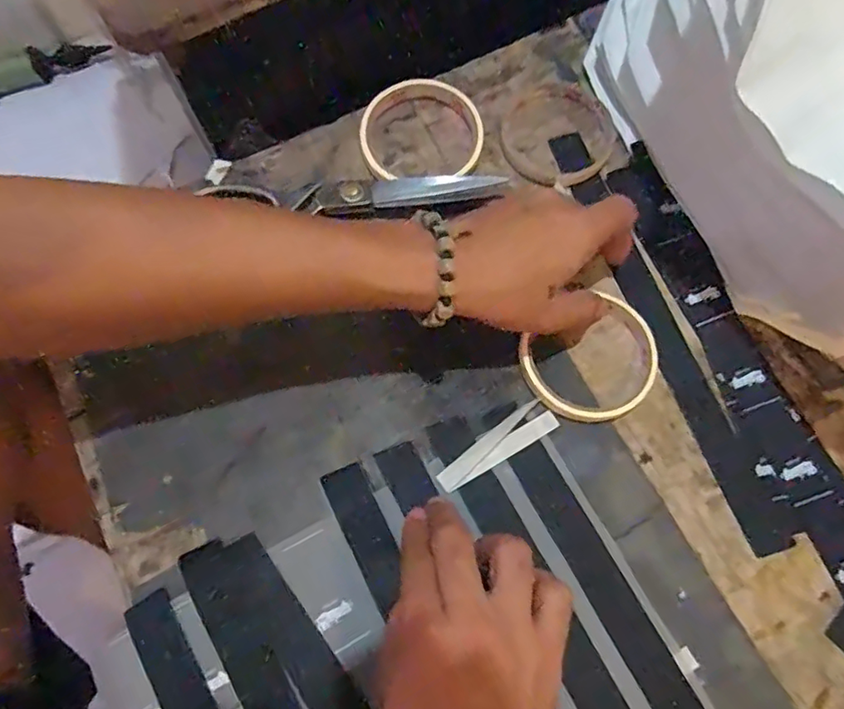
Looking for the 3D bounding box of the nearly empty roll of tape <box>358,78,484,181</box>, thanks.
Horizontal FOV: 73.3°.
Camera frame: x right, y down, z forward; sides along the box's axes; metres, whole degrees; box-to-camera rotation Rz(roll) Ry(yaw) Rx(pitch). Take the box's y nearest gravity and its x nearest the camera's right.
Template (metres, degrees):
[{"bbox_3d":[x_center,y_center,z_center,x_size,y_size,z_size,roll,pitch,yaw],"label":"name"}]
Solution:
[{"bbox_3d":[-0.001,-0.164,0.417,0.090,0.014,0.083,0,72,1],"label":"nearly empty roll of tape"}]

